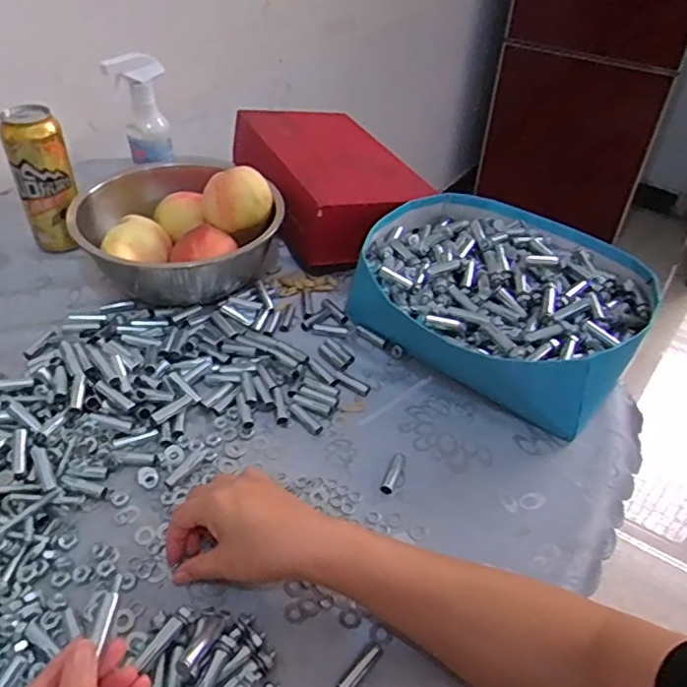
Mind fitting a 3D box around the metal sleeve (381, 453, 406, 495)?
[{"bbox_3d":[0.044,0.115,0.536,0.011,0.009,0.041,18,43,17],"label":"metal sleeve"}]

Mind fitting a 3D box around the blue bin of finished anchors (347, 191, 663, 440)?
[{"bbox_3d":[0.170,-0.053,0.665,0.299,0.082,0.269,29,47,27],"label":"blue bin of finished anchors"}]

